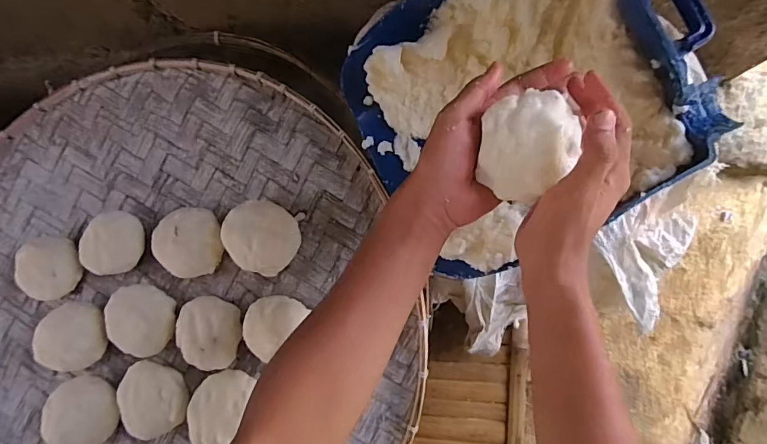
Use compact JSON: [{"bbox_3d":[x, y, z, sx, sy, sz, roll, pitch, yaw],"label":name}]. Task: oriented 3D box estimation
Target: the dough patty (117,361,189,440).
[{"bbox_3d":[-0.300,0.227,0.576,0.084,0.041,0.092,0,89,9],"label":"dough patty"}]

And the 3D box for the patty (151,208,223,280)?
[{"bbox_3d":[-0.259,0.027,0.588,0.085,0.037,0.089,0,89,9],"label":"patty"}]

